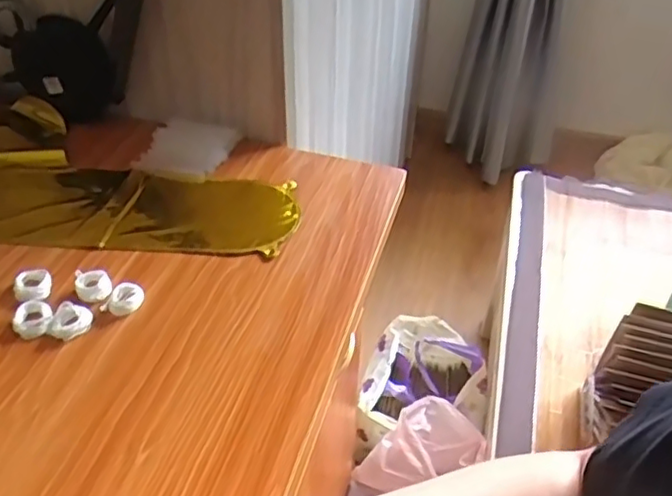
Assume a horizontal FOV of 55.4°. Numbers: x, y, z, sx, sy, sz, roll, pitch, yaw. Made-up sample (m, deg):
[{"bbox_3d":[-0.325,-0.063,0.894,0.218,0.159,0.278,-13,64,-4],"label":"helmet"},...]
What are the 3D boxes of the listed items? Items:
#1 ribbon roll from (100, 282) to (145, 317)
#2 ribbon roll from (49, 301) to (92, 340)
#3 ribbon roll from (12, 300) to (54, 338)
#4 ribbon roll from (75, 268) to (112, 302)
[{"bbox_3d":[-0.173,0.042,0.526,0.028,0.010,0.029,2,40,-1],"label":"ribbon roll"},{"bbox_3d":[-0.210,0.058,0.504,0.029,0.013,0.028,2,40,-1],"label":"ribbon roll"},{"bbox_3d":[-0.241,0.055,0.507,0.029,0.009,0.034,-15,43,-20],"label":"ribbon roll"},{"bbox_3d":[-0.203,0.031,0.537,0.028,0.012,0.033,-15,43,-20],"label":"ribbon roll"}]

